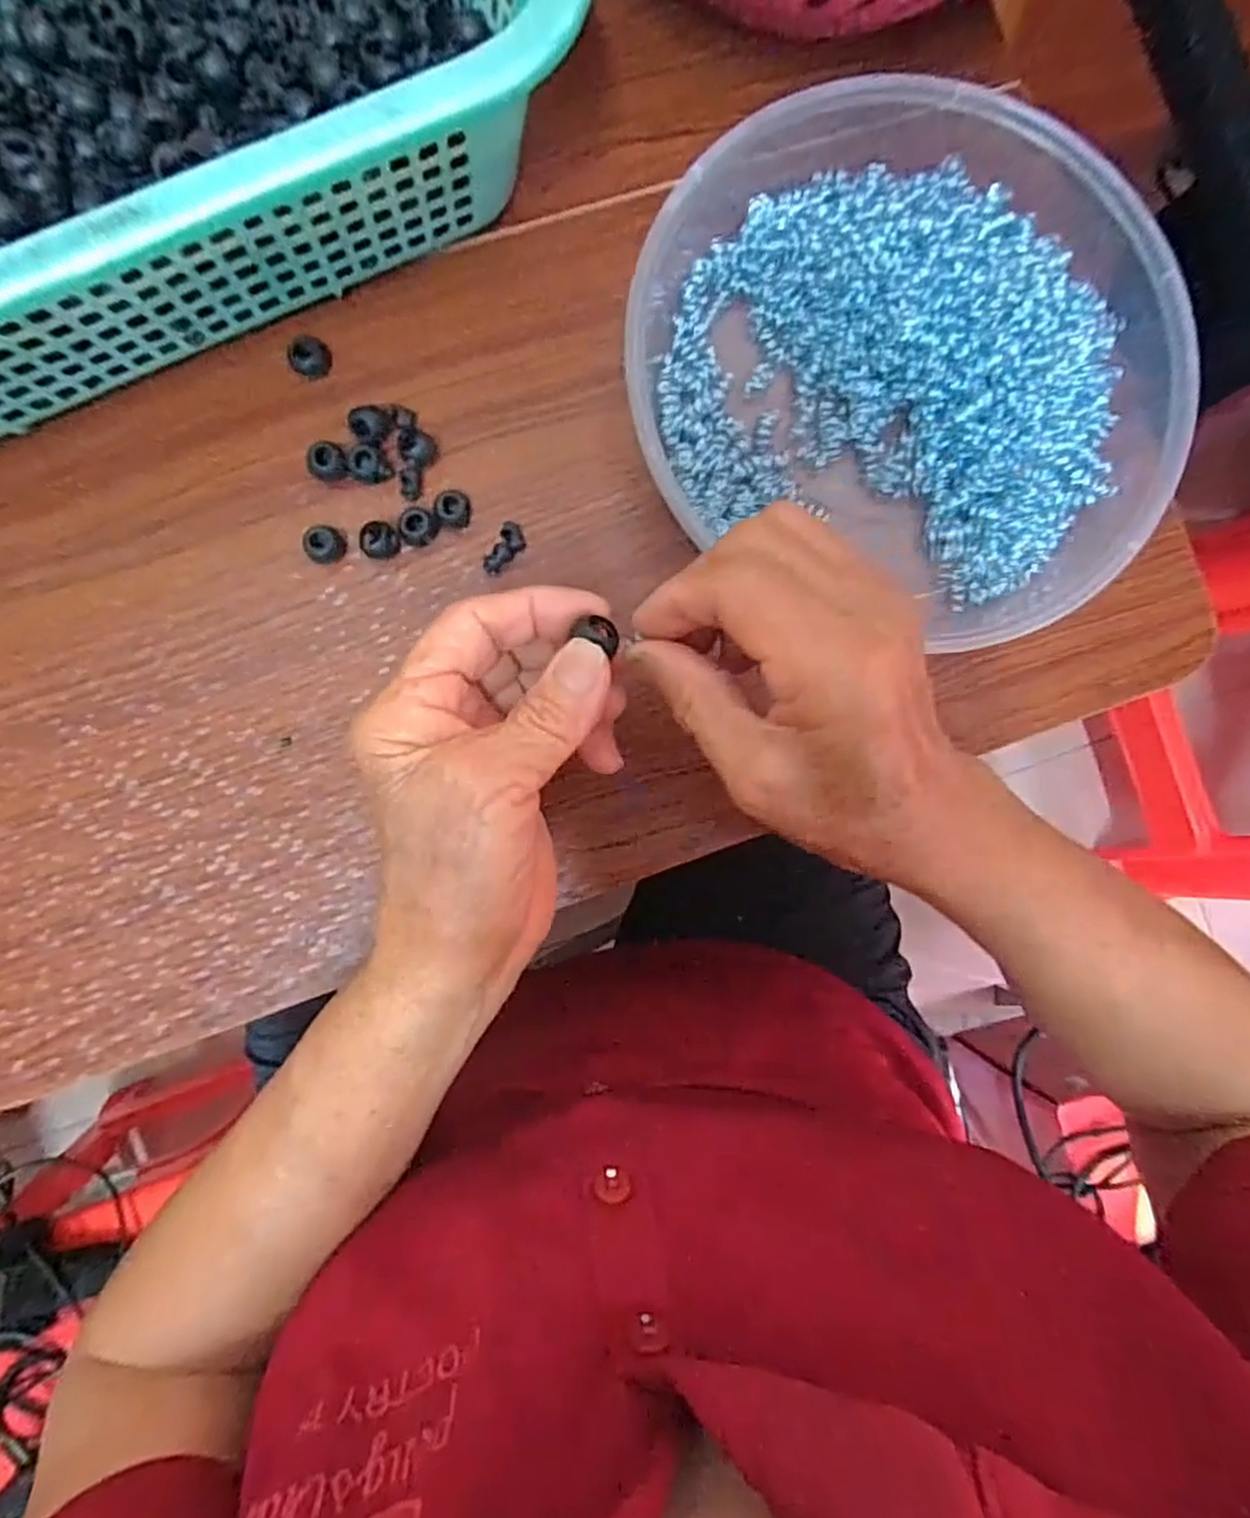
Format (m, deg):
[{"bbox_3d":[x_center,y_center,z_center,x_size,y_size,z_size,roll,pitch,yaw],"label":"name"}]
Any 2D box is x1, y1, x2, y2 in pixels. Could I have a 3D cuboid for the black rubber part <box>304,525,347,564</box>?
[{"bbox_3d":[-0.125,-0.090,0.308,0.016,0.013,0.013,-42,92,-4],"label":"black rubber part"}]

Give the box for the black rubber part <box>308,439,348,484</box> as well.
[{"bbox_3d":[-0.125,-0.124,0.309,0.016,0.010,0.018,-38,93,-7],"label":"black rubber part"}]

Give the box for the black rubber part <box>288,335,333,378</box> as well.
[{"bbox_3d":[-0.133,-0.170,0.311,0.016,0.010,0.014,-28,91,-4],"label":"black rubber part"}]

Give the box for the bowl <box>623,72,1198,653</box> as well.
[{"bbox_3d":[0.117,-0.165,0.316,0.228,0.053,0.216,19,87,-3],"label":"bowl"}]

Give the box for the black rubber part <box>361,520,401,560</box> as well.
[{"bbox_3d":[-0.102,-0.091,0.307,0.014,0.013,0.015,0,88,-4],"label":"black rubber part"}]

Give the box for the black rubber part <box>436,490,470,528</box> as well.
[{"bbox_3d":[-0.073,-0.104,0.311,0.013,0.014,0.015,20,87,-3],"label":"black rubber part"}]

